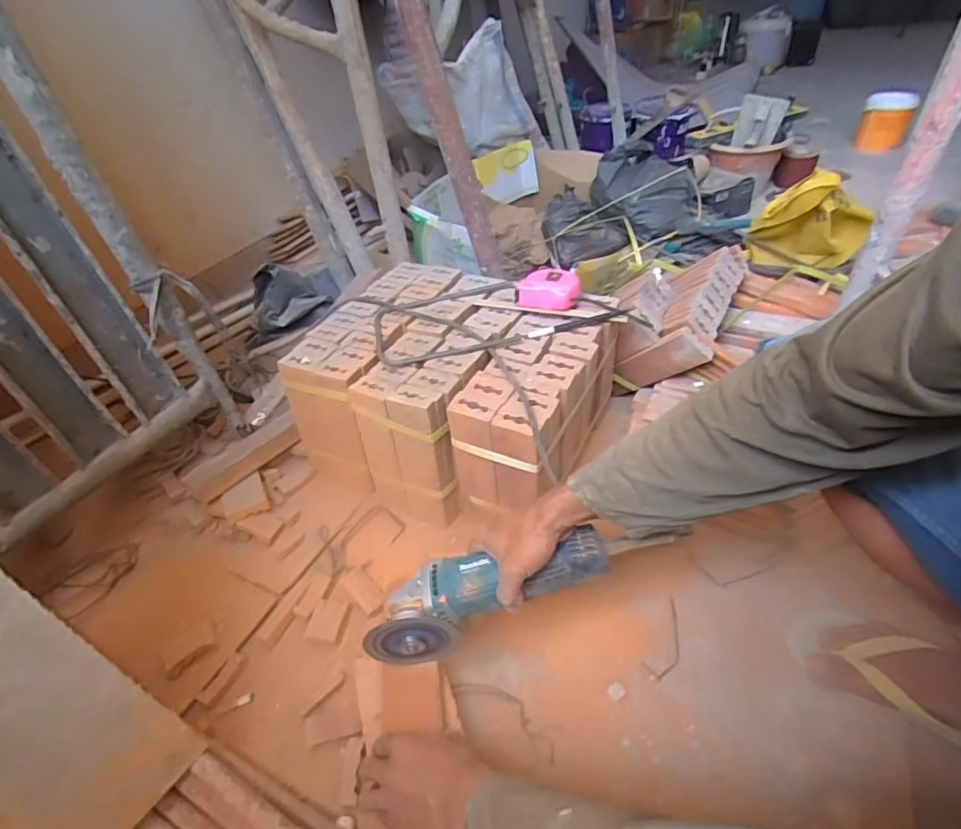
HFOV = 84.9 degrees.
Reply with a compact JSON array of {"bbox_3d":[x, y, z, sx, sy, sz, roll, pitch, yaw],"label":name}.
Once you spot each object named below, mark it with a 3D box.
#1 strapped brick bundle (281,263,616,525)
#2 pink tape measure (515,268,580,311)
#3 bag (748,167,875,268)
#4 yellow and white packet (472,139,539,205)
[{"bbox_3d":[-0.097,-0.060,0.885,0.289,0.224,0.350,16,46,23],"label":"strapped brick bundle"},{"bbox_3d":[0.106,-0.193,0.816,0.094,0.045,0.068,7,43,14],"label":"pink tape measure"},{"bbox_3d":[0.683,-0.386,1.073,0.227,0.215,0.125,14,45,22],"label":"bag"},{"bbox_3d":[0.083,-0.678,1.485,0.204,0.137,0.022,-30,22,-21],"label":"yellow and white packet"}]

